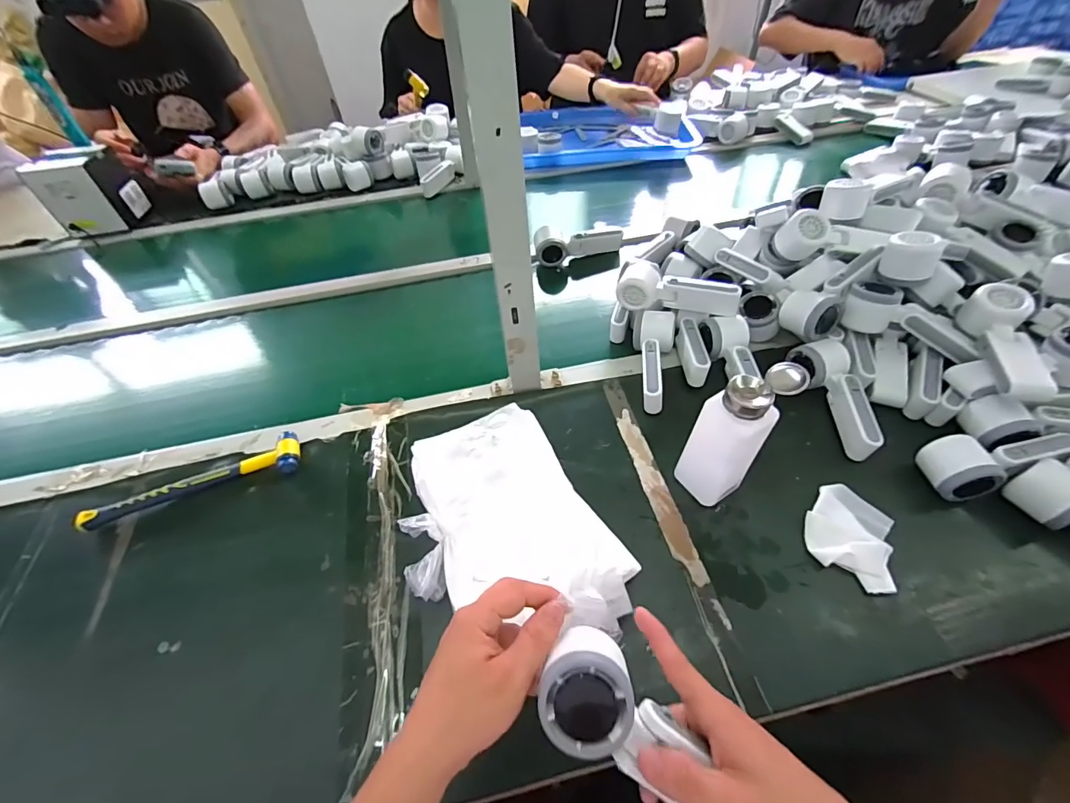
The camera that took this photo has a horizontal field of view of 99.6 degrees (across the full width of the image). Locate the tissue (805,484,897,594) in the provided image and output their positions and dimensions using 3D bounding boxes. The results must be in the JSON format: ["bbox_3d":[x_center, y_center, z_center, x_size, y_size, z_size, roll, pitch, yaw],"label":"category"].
[{"bbox_3d":[0.339,0.137,0.480,0.084,0.023,0.101,27,57,24],"label":"tissue"}]

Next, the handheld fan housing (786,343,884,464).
[{"bbox_3d":[0.373,-0.007,0.576,0.066,0.046,0.164,2,50,6],"label":"handheld fan housing"}]

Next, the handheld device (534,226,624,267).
[{"bbox_3d":[0.082,-0.284,0.829,0.164,0.049,0.057,-4,50,1],"label":"handheld device"}]

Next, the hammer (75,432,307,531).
[{"bbox_3d":[-0.420,0.095,0.562,0.243,0.023,0.060,-17,51,-10],"label":"hammer"}]

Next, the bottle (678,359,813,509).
[{"bbox_3d":[0.201,0.036,0.469,0.069,0.176,0.061,-34,56,-22],"label":"bottle"}]

